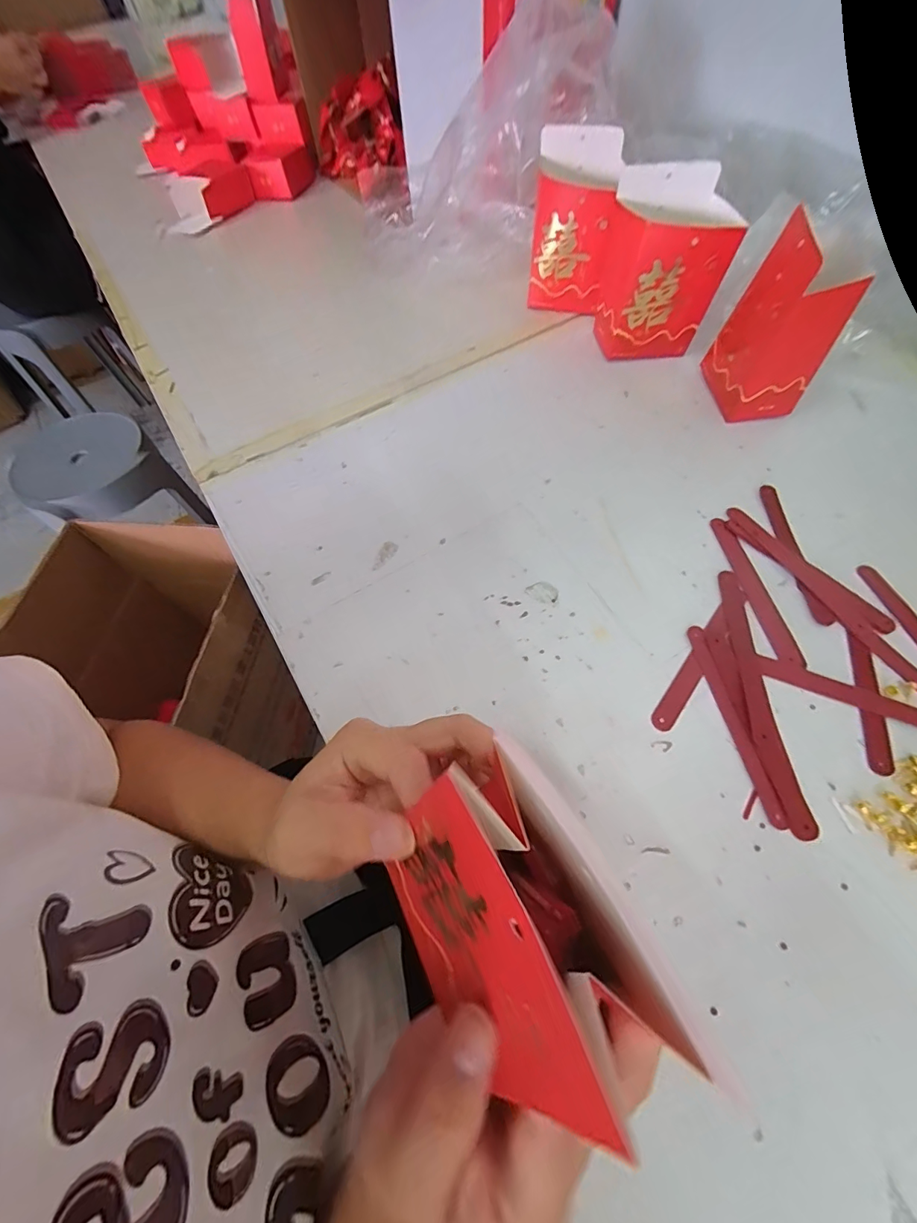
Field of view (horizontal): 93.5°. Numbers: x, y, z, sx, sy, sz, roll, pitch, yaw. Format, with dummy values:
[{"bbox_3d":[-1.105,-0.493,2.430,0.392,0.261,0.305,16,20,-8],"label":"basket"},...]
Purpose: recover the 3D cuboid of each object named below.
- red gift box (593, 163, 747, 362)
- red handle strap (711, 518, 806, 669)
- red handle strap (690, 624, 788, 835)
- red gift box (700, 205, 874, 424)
[{"bbox_3d":[0.195,-0.329,0.421,0.099,0.130,0.077,-1,62,3],"label":"red gift box"},{"bbox_3d":[0.224,-0.019,0.328,0.018,0.004,0.129,-8,62,-1],"label":"red handle strap"},{"bbox_3d":[0.181,0.070,0.284,0.013,0.004,0.129,-9,62,-2],"label":"red handle strap"},{"bbox_3d":[0.279,-0.246,0.374,0.066,0.130,0.084,-5,62,1],"label":"red gift box"}]

